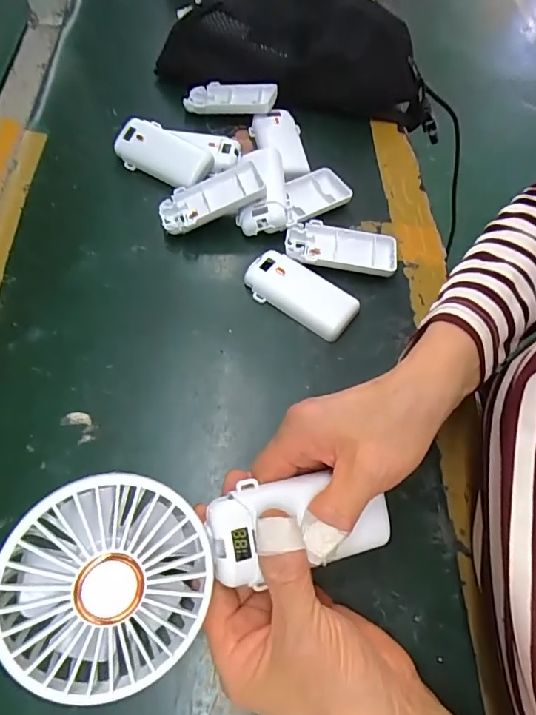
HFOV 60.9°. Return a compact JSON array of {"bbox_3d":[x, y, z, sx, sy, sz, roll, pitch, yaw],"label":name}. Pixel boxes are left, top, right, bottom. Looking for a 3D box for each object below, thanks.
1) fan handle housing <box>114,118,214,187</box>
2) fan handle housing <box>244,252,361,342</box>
[{"bbox_3d":[-0.100,-0.193,0.435,0.092,0.020,0.046,25,87,1],"label":"fan handle housing"},{"bbox_3d":[0.027,-0.054,0.375,0.093,0.014,0.044,31,64,13],"label":"fan handle housing"}]

